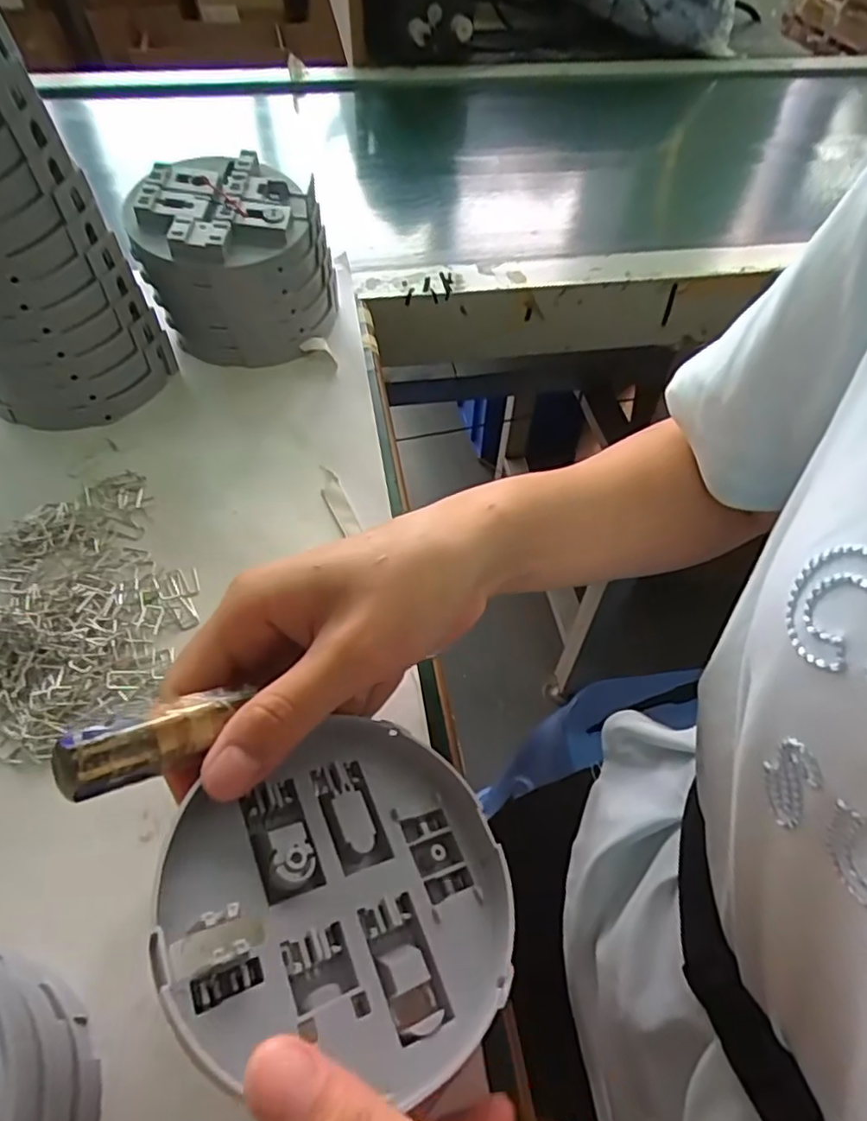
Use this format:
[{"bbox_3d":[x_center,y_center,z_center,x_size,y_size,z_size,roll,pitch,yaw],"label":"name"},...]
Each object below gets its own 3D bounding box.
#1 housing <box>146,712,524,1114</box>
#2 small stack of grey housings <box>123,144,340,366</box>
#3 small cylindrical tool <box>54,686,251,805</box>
[{"bbox_3d":[-0.028,0.099,0.201,0.104,0.026,0.095,19,45,-14],"label":"housing"},{"bbox_3d":[-0.118,-0.181,0.398,0.100,0.089,0.093,8,53,3],"label":"small stack of grey housings"},{"bbox_3d":[-0.080,0.051,0.187,0.052,0.012,0.016,-18,54,-39],"label":"small cylindrical tool"}]

